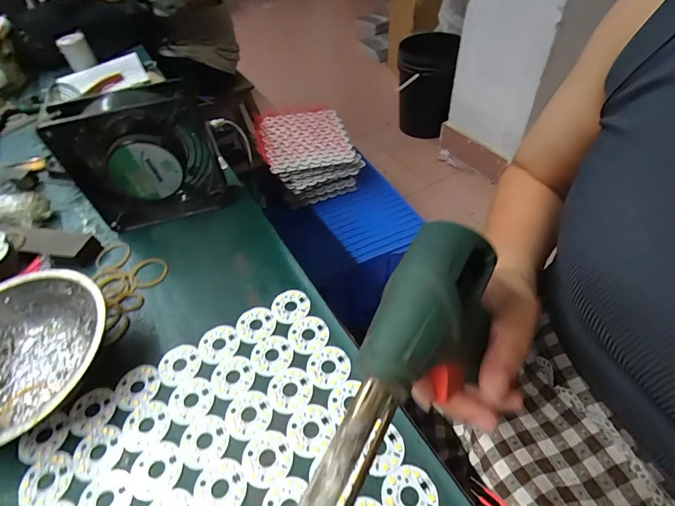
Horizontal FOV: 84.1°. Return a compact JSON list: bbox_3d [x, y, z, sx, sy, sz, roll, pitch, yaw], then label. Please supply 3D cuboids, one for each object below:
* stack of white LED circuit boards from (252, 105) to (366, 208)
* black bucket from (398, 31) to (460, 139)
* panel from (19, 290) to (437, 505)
[{"bbox_3d":[-0.094,-0.288,1.118,0.258,0.189,0.263,-19,50,-13],"label":"stack of white LED circuit boards"},{"bbox_3d":[0.406,-0.791,1.749,0.248,0.385,0.282,5,49,10],"label":"black bucket"},{"bbox_3d":[-0.069,0.139,0.223,0.206,0.005,0.208,-26,51,-18],"label":"panel"}]

